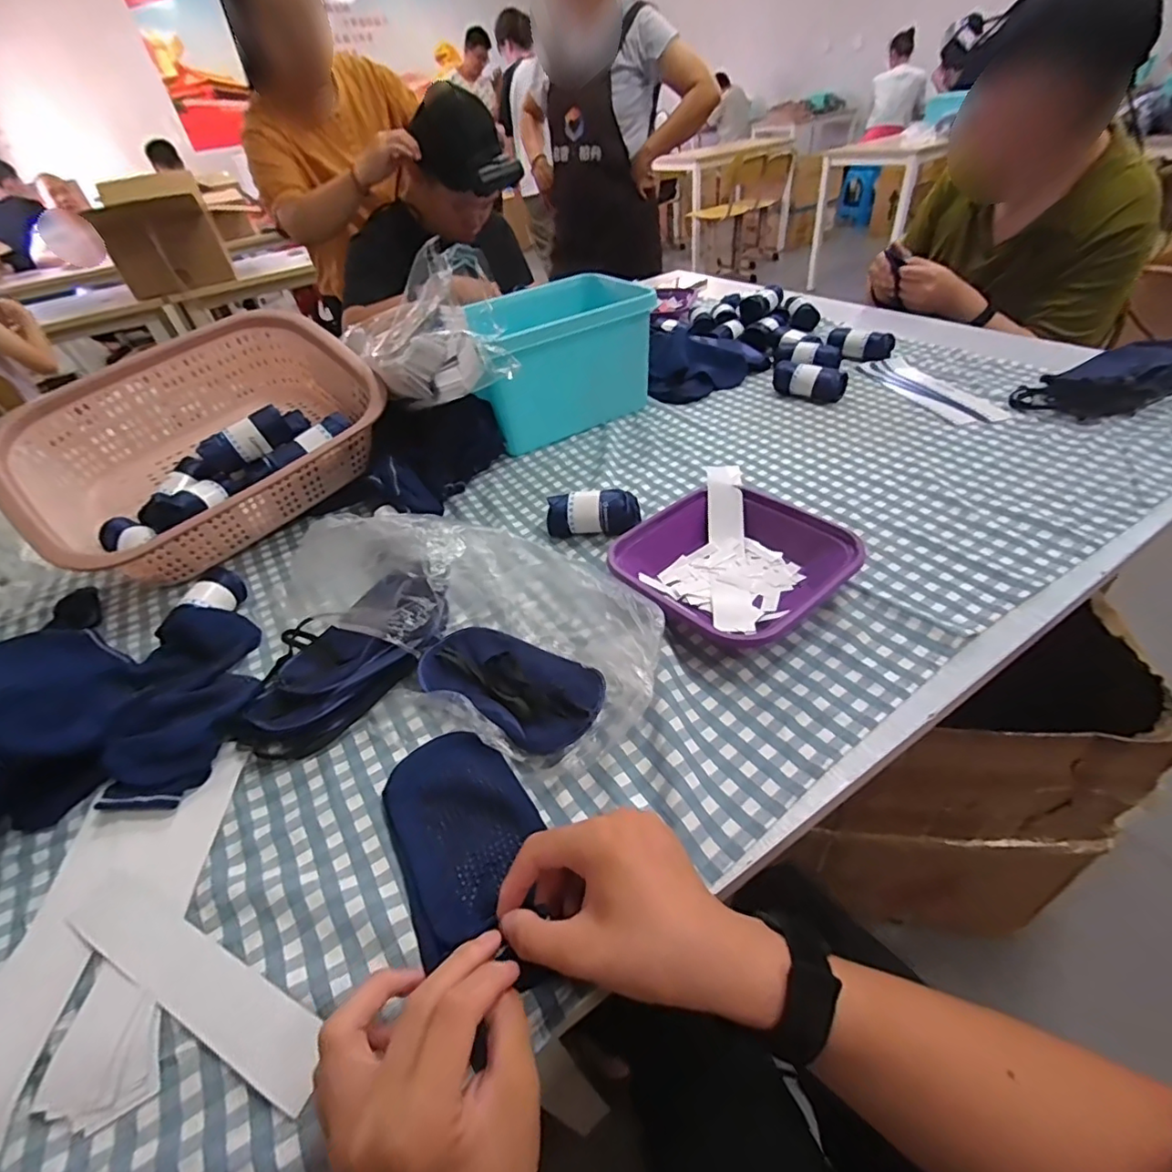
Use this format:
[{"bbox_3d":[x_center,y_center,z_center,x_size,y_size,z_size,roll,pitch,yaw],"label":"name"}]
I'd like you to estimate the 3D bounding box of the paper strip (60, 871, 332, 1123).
[{"bbox_3d":[-0.230,0.225,0.319,0.210,0.004,0.035,13,48,24],"label":"paper strip"}]

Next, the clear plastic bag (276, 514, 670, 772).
[{"bbox_3d":[-0.115,0.008,0.503,0.402,0.064,0.190,22,49,30],"label":"clear plastic bag"}]

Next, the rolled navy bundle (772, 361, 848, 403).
[{"bbox_3d":[0.322,-0.298,0.798,0.106,0.043,0.045,21,48,29],"label":"rolled navy bundle"}]

